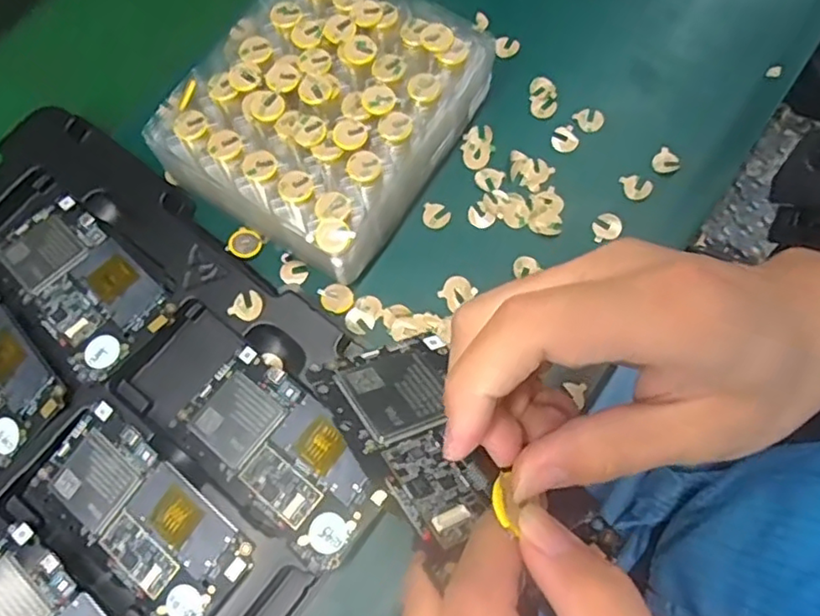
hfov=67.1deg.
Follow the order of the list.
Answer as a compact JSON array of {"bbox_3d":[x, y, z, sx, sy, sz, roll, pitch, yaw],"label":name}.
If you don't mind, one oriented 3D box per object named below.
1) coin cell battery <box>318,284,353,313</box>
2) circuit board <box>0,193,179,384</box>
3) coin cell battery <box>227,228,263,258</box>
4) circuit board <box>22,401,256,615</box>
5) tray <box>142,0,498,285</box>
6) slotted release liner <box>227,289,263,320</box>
[{"bbox_3d":[-0.045,-0.006,0.383,0.019,0.004,0.019,-24,75,-8],"label":"coin cell battery"},{"bbox_3d":[-0.202,-0.017,0.378,0.123,0.004,0.065,40,74,19],"label":"circuit board"},{"bbox_3d":[-0.106,-0.041,0.397,0.020,0.004,0.019,29,74,8],"label":"coin cell battery"},{"bbox_3d":[-0.145,0.112,0.334,0.125,0.005,0.062,36,90,12],"label":"circuit board"},{"bbox_3d":[-0.050,-0.125,0.392,0.156,0.053,0.181,33,75,9],"label":"tray"},{"bbox_3d":[-0.096,-0.001,0.366,0.018,0.004,0.019,0,79,3],"label":"slotted release liner"}]

